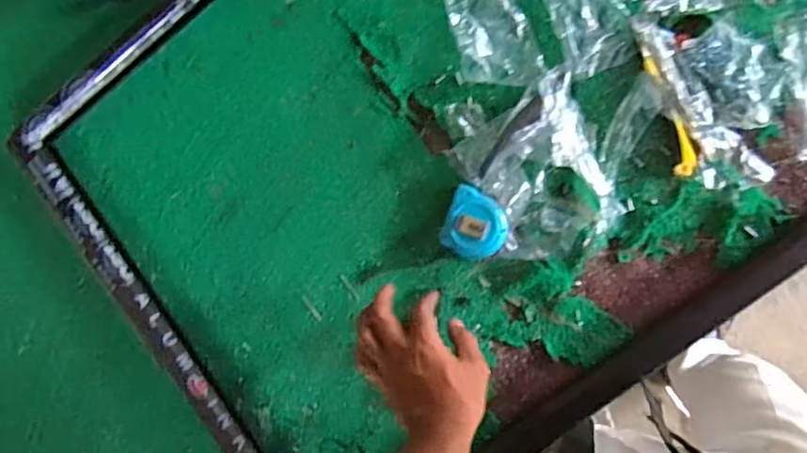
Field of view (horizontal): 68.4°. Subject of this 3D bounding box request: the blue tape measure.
[{"bbox_3d":[0.080,-0.001,0.642,0.066,0.031,0.069,21,93,9],"label":"blue tape measure"}]

